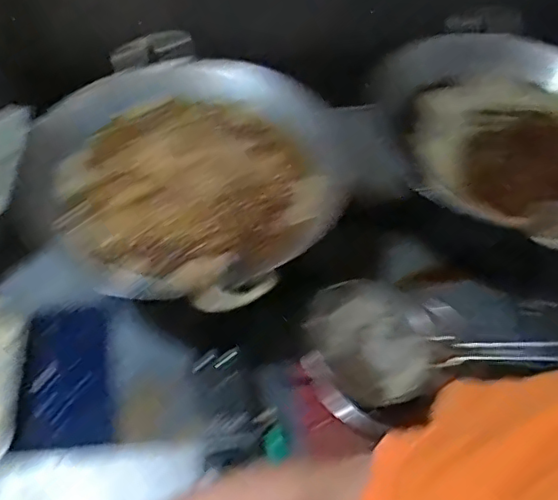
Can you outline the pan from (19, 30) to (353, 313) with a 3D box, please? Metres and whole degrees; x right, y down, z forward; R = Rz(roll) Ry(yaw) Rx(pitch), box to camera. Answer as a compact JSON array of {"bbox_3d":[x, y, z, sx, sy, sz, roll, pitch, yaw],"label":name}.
[{"bbox_3d":[-0.137,-0.143,0.912,0.486,0.129,0.462,2,51,-3],"label":"pan"}]

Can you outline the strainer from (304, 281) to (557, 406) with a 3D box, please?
[{"bbox_3d":[0.282,0.152,0.885,0.474,0.091,0.180,2,50,15],"label":"strainer"}]

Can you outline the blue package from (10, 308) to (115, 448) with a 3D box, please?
[{"bbox_3d":[-0.329,0.194,0.894,0.135,0.019,0.207,1,75,-20],"label":"blue package"}]

